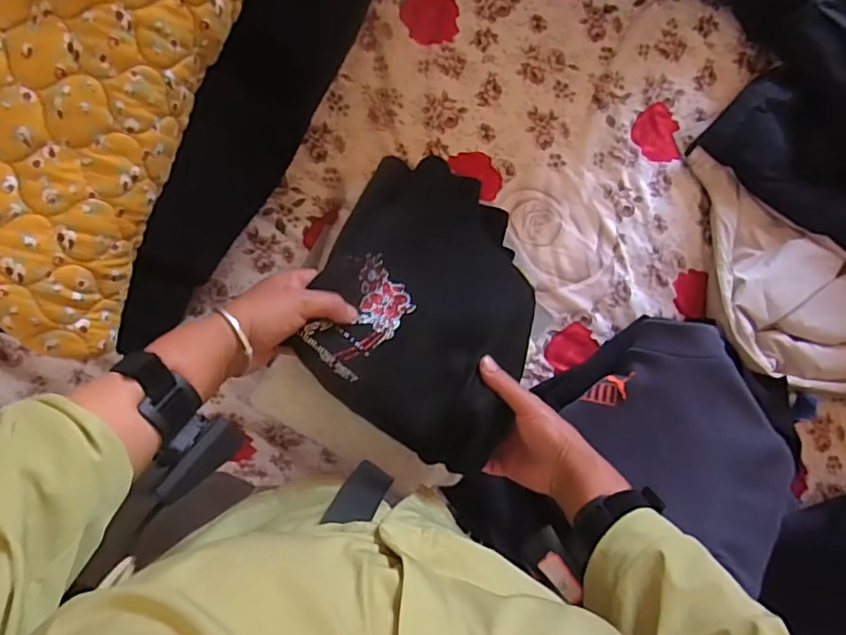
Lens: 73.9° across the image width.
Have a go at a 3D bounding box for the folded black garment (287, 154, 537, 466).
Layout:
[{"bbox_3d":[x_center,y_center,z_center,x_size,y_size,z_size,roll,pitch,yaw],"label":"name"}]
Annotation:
[{"bbox_3d":[0.011,-0.020,0.552,0.216,0.078,0.296,25,60,-10],"label":"folded black garment"}]

